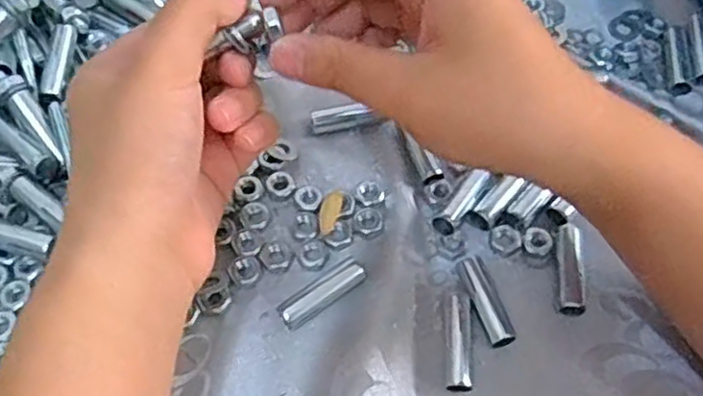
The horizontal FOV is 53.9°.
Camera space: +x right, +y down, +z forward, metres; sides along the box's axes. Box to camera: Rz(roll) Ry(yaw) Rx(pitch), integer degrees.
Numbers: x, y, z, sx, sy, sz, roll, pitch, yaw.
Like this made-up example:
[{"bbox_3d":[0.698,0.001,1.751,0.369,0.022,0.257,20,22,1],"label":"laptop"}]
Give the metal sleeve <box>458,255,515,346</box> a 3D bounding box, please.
[{"bbox_3d":[0.056,0.043,0.292,0.013,0.008,0.041,-13,61,-8],"label":"metal sleeve"}]

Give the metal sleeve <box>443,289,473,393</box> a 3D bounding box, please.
[{"bbox_3d":[0.044,0.056,0.281,0.011,0.008,0.044,2,60,1],"label":"metal sleeve"}]

